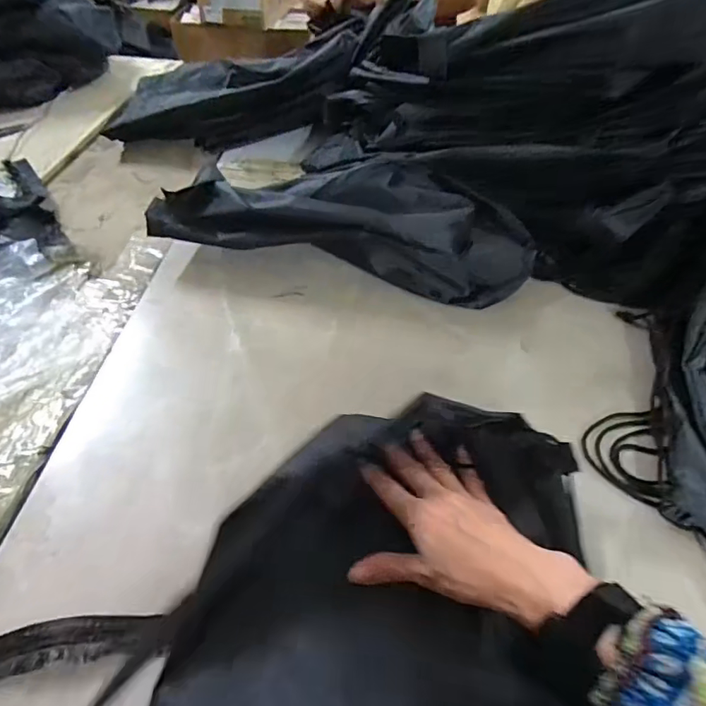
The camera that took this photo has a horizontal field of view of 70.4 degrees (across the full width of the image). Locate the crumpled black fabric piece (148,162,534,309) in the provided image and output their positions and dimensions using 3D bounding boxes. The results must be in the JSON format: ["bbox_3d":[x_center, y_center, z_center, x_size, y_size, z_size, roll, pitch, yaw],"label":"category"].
[{"bbox_3d":[-0.009,-0.159,0.598,0.442,0.085,0.142,8,48,5],"label":"crumpled black fabric piece"}]

